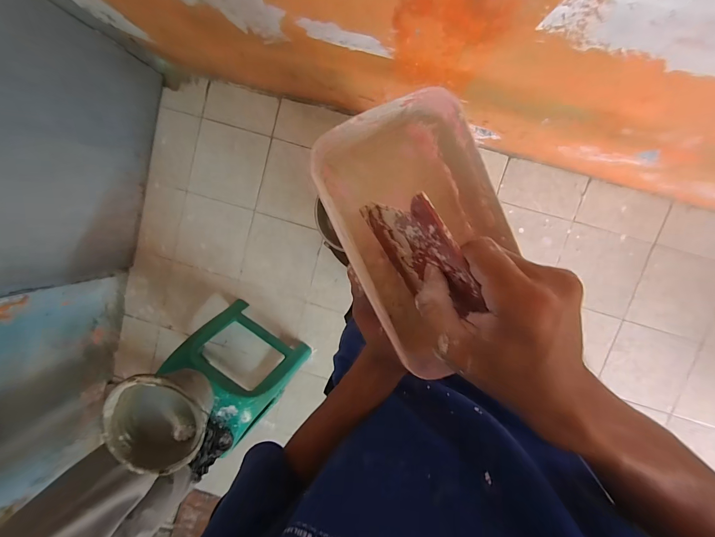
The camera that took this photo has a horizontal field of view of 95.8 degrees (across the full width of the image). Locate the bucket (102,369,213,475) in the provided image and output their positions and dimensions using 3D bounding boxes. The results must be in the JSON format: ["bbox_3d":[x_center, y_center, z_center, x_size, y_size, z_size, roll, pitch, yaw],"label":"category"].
[{"bbox_3d":[-0.472,0.361,0.823,0.229,0.152,0.235,1,97,5],"label":"bucket"}]

